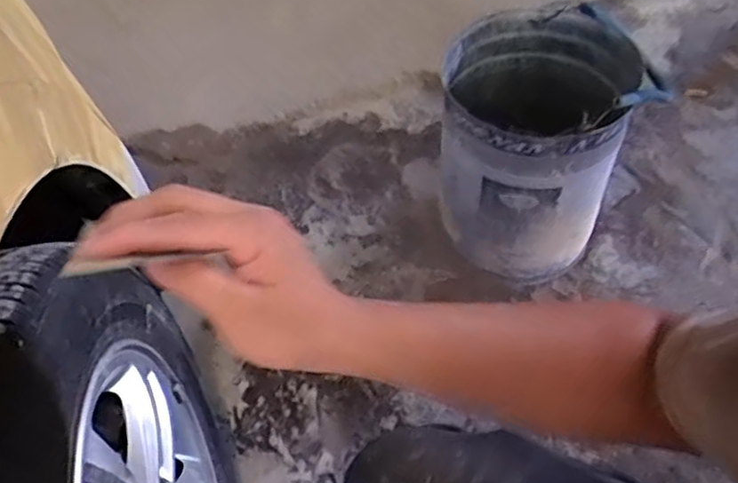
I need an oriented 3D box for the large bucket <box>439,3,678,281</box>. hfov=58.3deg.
[{"bbox_3d":[0.256,-0.133,1.049,0.298,0.358,0.249,-1,56,4],"label":"large bucket"}]

